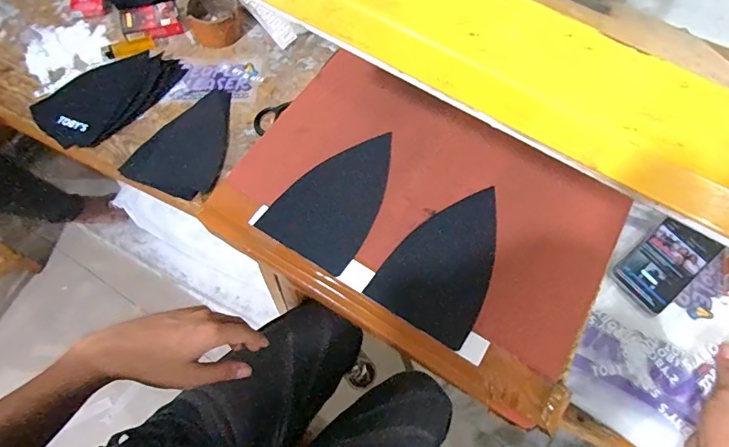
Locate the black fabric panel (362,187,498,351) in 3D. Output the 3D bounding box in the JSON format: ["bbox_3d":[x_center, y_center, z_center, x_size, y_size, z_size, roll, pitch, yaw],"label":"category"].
[{"bbox_3d":[0.087,0.034,0.437,0.097,0.004,0.158,34,70,15],"label":"black fabric panel"}]

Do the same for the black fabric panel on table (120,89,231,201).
[{"bbox_3d":[-0.253,-0.124,0.663,0.125,0.009,0.187,21,64,8],"label":"black fabric panel on table"}]

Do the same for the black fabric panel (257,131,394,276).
[{"bbox_3d":[-0.025,-0.033,0.467,0.098,0.004,0.158,30,69,14],"label":"black fabric panel"}]

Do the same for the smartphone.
[{"bbox_3d":[0.394,0.049,0.583,0.150,0.016,0.074,-34,69,-18],"label":"smartphone"}]

